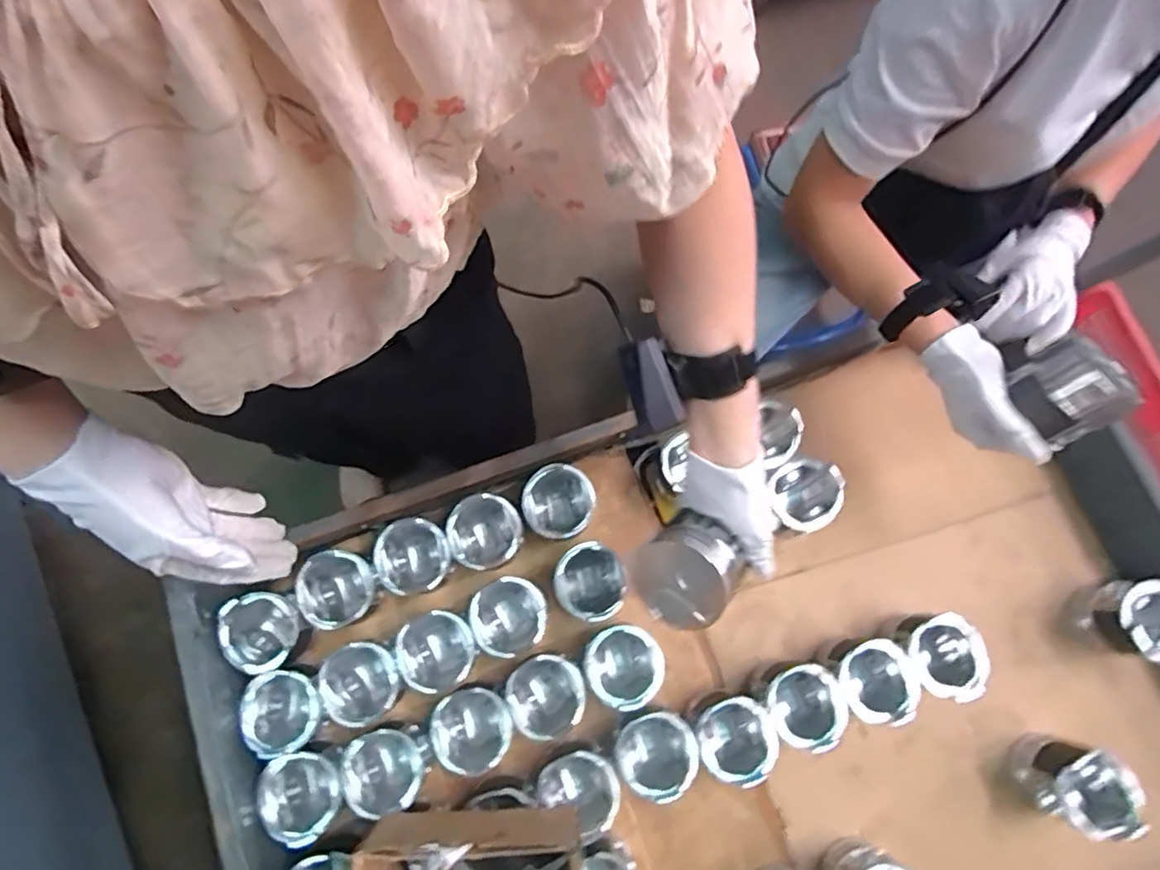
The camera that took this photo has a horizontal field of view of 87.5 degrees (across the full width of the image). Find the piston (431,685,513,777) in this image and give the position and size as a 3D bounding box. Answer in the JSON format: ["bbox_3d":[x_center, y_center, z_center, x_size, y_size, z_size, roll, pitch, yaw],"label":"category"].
[{"bbox_3d":[-0.115,0.320,0.669,0.083,0.067,0.080,44,80,9],"label":"piston"}]

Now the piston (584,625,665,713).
[{"bbox_3d":[0.048,0.256,0.681,0.081,0.072,0.083,0,76,0],"label":"piston"}]

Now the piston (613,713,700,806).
[{"bbox_3d":[0.083,0.348,0.672,0.085,0.078,0.084,-30,78,-7],"label":"piston"}]

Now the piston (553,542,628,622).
[{"bbox_3d":[0.012,0.169,0.693,0.077,0.074,0.081,0,76,0],"label":"piston"}]

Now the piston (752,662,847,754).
[{"bbox_3d":[0.244,0.296,0.672,0.084,0.059,0.086,0,76,0],"label":"piston"}]

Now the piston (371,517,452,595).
[{"bbox_3d":[-0.190,0.143,0.710,0.085,0.074,0.082,16,77,4],"label":"piston"}]

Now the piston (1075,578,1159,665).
[{"bbox_3d":[0.643,0.213,0.698,0.084,0.092,0.085,0,76,0],"label":"piston"}]

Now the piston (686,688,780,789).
[{"bbox_3d":[0.167,0.331,0.668,0.080,0.069,0.082,0,76,0],"label":"piston"}]

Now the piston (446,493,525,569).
[{"bbox_3d":[-0.109,0.116,0.714,0.081,0.074,0.079,0,76,0],"label":"piston"}]

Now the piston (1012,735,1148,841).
[{"bbox_3d":[0.536,0.380,0.659,0.097,0.082,0.083,14,77,3],"label":"piston"}]

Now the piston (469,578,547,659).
[{"bbox_3d":[-0.081,0.207,0.692,0.081,0.079,0.081,24,78,5],"label":"piston"}]

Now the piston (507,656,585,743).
[{"bbox_3d":[-0.037,0.288,0.678,0.082,0.062,0.081,0,76,0],"label":"piston"}]

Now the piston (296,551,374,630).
[{"bbox_3d":[-0.272,0.176,0.696,0.079,0.076,0.080,0,76,0],"label":"piston"}]

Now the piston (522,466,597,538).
[{"bbox_3d":[-0.025,0.083,0.728,0.082,0.060,0.081,0,76,0],"label":"piston"}]

